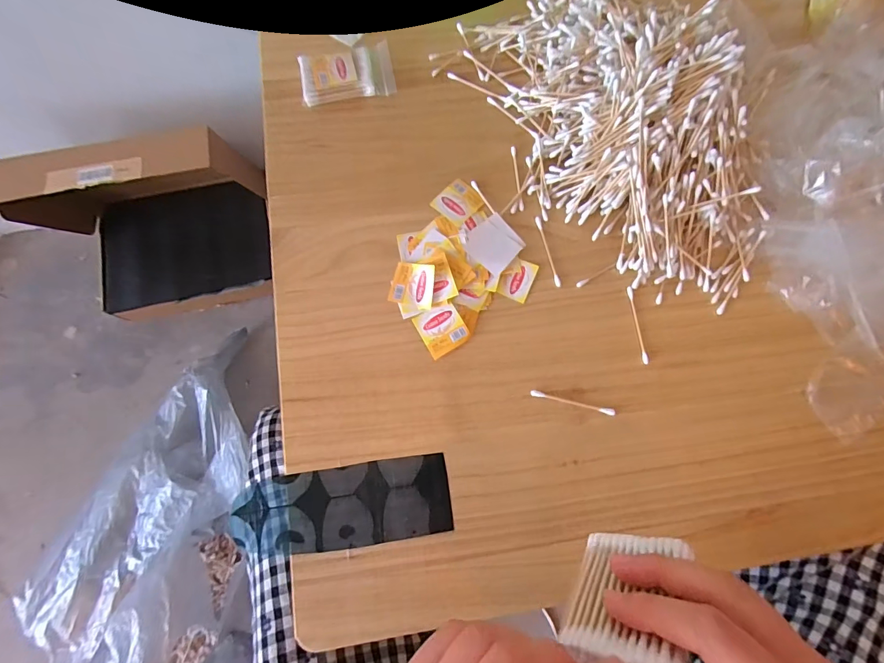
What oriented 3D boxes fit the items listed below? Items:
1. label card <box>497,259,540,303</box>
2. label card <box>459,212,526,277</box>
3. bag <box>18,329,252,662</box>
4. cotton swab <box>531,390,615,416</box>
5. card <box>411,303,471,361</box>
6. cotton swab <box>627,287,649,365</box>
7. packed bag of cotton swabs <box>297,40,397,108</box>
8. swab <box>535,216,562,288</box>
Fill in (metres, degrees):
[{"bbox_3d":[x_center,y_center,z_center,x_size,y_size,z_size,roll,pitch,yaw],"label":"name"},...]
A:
[{"bbox_3d":[0.070,-0.049,0.374,0.027,0.004,0.039,23,77,6],"label":"label card"},{"bbox_3d":[0.048,-0.081,0.379,0.048,0.004,0.051,-33,77,-11],"label":"label card"},{"bbox_3d":[-0.464,0.359,0.624,0.358,0.176,0.676,-10,64,-3],"label":"bag"},{"bbox_3d":[0.111,0.060,0.346,0.072,0.004,0.005,14,76,3],"label":"cotton swab"},{"bbox_3d":[0.000,-0.003,0.360,0.038,0.005,0.042,-28,78,-7],"label":"card"},{"bbox_3d":[0.176,-0.006,0.364,0.006,0.004,0.072,-5,76,-1],"label":"cotton swab"},{"bbox_3d":[-0.098,-0.267,0.422,0.093,0.015,0.059,-12,76,-3],"label":"packed bag of cotton swabs"},{"bbox_3d":[0.100,-0.076,0.380,0.006,0.004,0.073,-12,76,-3],"label":"swab"}]

